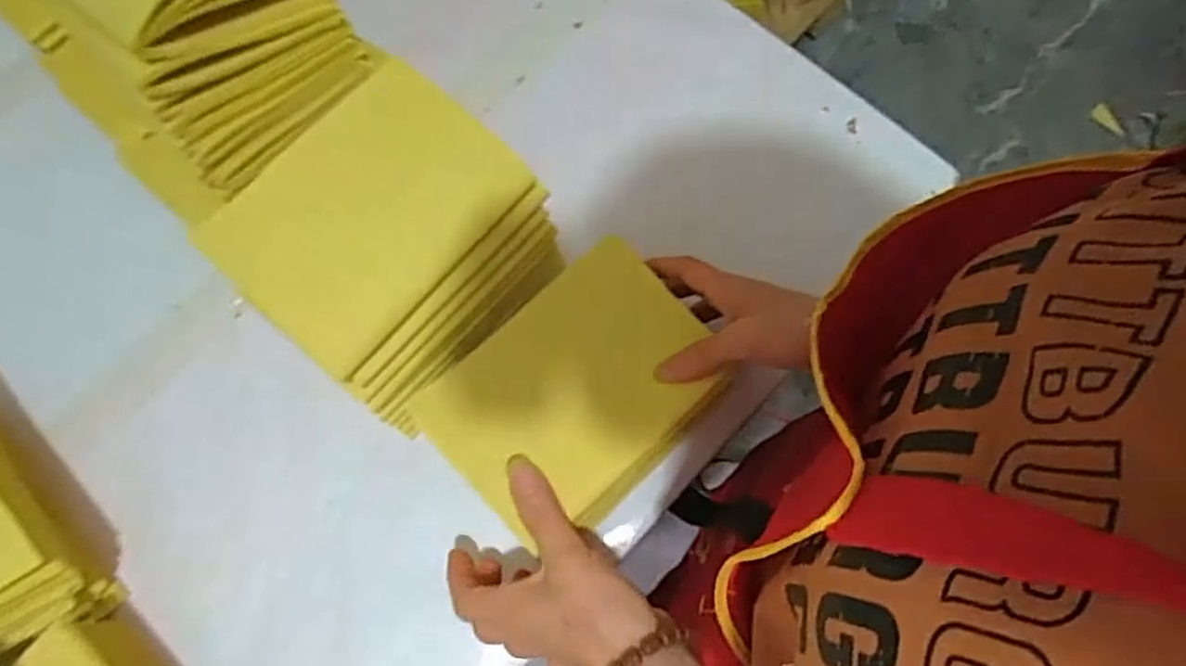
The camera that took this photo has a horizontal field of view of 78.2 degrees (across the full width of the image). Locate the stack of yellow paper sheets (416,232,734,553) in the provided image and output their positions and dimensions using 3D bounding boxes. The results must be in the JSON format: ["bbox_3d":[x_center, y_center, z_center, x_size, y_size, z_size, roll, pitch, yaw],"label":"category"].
[{"bbox_3d":[-0.007,0.032,0.420,0.160,0.016,0.121,-42,76,-12],"label":"stack of yellow paper sheets"}]

